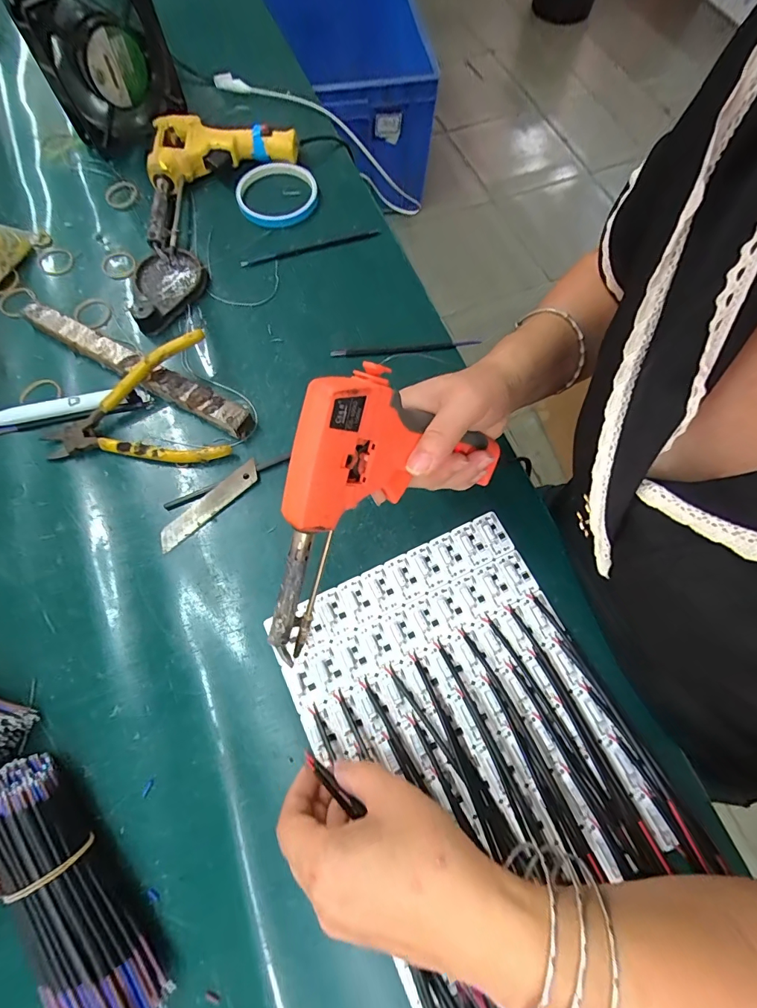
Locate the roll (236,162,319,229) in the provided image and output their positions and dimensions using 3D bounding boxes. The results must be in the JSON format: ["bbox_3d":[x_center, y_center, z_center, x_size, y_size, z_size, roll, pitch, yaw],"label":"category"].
[{"bbox_3d":[-0.108,-0.335,0.458,0.085,0.012,0.088,1,70,-2],"label":"roll"}]

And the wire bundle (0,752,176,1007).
[{"bbox_3d":[-0.183,0.225,0.245,0.047,0.038,0.163,-36,76,-13],"label":"wire bundle"}]

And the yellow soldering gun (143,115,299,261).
[{"bbox_3d":[-0.193,-0.355,0.449,0.113,0.037,0.206,36,73,10],"label":"yellow soldering gun"}]

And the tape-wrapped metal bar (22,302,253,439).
[{"bbox_3d":[-0.210,-0.118,0.374,0.224,0.022,0.024,27,72,8],"label":"tape-wrapped metal bar"}]

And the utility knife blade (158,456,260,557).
[{"bbox_3d":[-0.135,0.000,0.342,0.093,0.004,0.018,-41,89,-11],"label":"utility knife blade"}]

